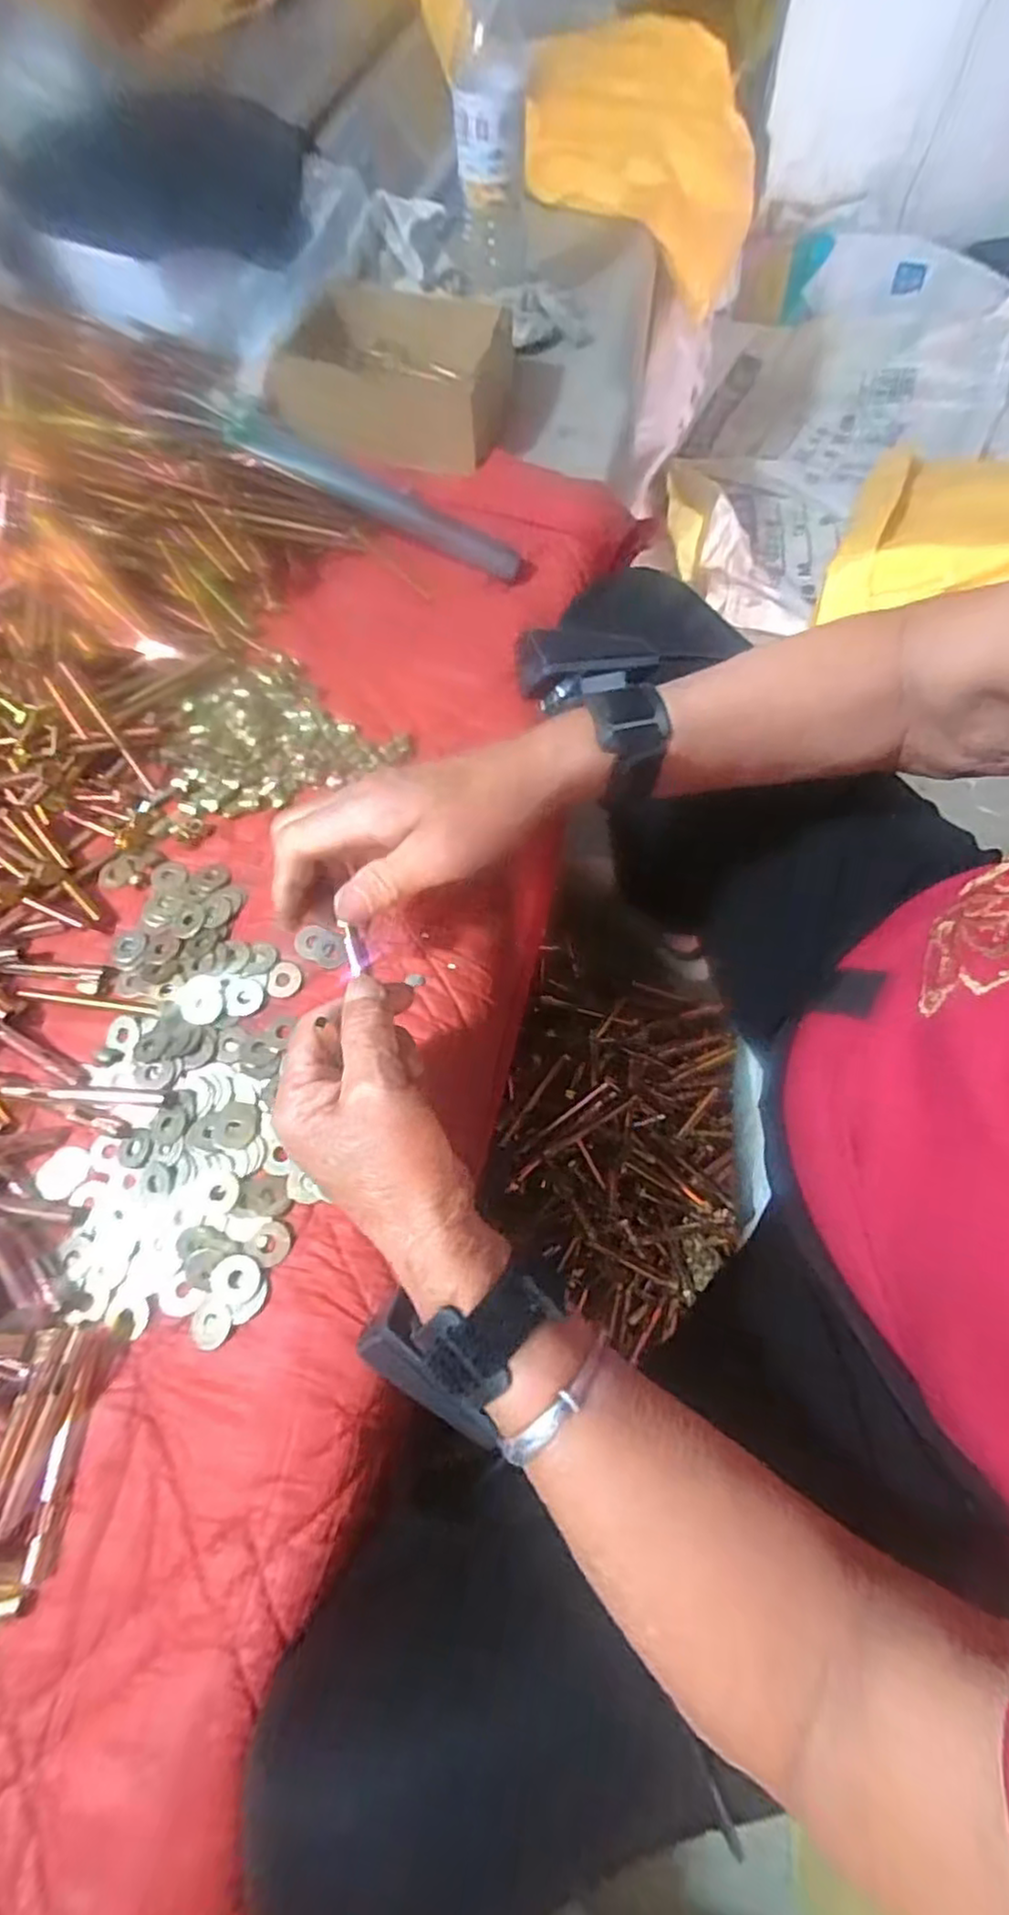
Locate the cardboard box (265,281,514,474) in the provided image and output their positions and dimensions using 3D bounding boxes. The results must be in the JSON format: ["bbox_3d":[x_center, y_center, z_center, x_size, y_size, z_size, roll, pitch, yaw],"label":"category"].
[{"bbox_3d":[-0.097,-0.516,0.610,0.200,0.065,0.154,7,66,5],"label":"cardboard box"}]

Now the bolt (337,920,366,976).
[{"bbox_3d":[-0.069,-0.004,0.311,0.007,0.007,0.025,-15,74,-5],"label":"bolt"}]

